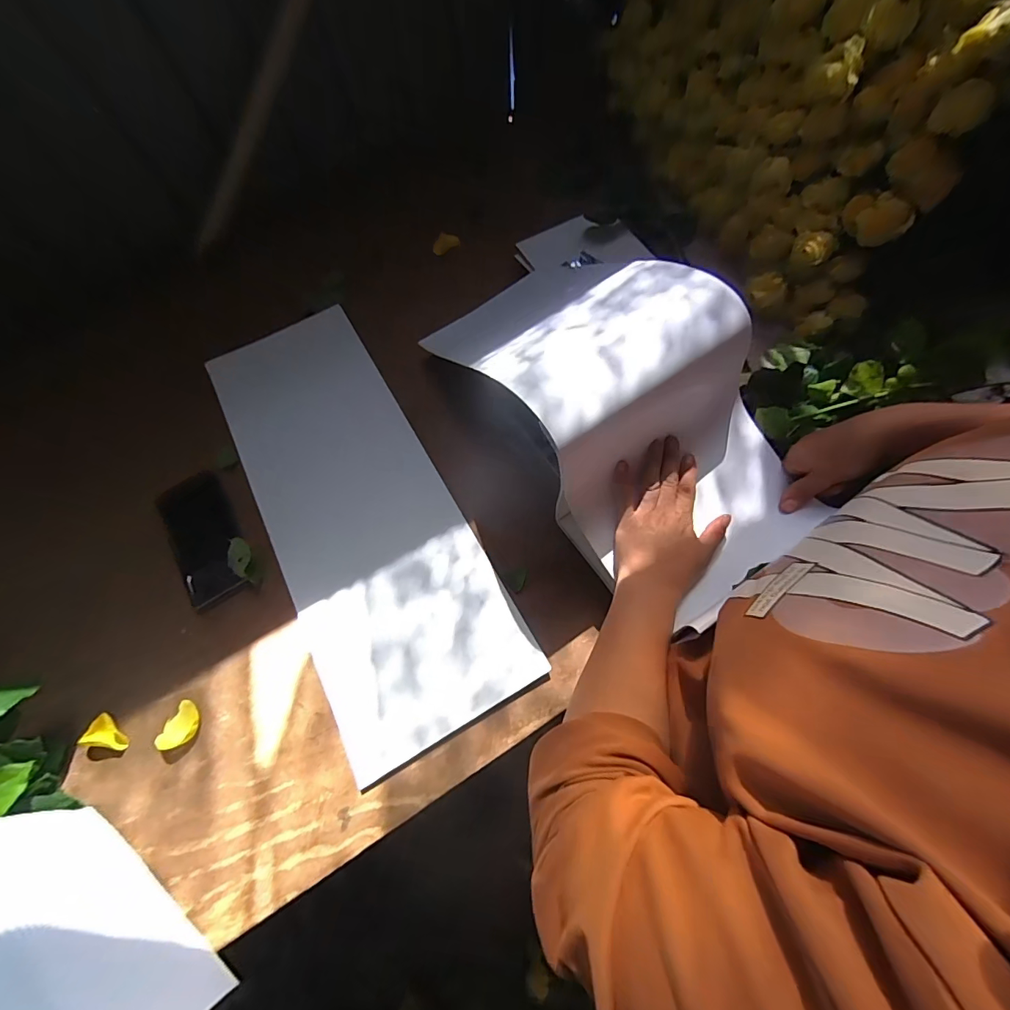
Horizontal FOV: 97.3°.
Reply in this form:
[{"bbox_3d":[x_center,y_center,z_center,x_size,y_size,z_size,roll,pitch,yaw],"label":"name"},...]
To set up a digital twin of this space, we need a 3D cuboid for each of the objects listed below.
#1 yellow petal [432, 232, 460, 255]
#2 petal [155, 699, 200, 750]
[{"bbox_3d":[-0.094,-0.414,0.701,0.044,0.025,0.006,-19,39,18],"label":"yellow petal"},{"bbox_3d":[-0.325,0.220,0.445,0.032,0.013,0.043,6,68,5],"label":"petal"}]

